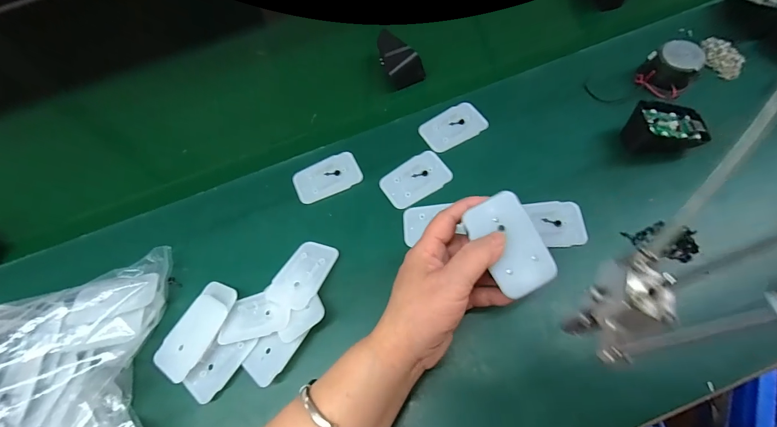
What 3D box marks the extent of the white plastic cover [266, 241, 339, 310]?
[{"bbox_3d":[-0.078,0.055,0.332,0.043,0.004,0.067,13,53,19],"label":"white plastic cover"}]

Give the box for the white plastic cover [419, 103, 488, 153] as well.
[{"bbox_3d":[0.073,-0.098,0.402,0.071,0.004,0.046,-29,69,-9],"label":"white plastic cover"}]

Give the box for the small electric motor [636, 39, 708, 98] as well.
[{"bbox_3d":[0.306,-0.158,0.390,0.048,0.042,0.047,-1,67,3],"label":"small electric motor"}]

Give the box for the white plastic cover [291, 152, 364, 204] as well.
[{"bbox_3d":[-0.066,-0.039,0.384,0.070,0.004,0.043,-22,68,-6],"label":"white plastic cover"}]

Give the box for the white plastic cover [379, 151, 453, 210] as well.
[{"bbox_3d":[0.028,-0.037,0.374,0.070,0.004,0.045,-32,69,-10],"label":"white plastic cover"}]

